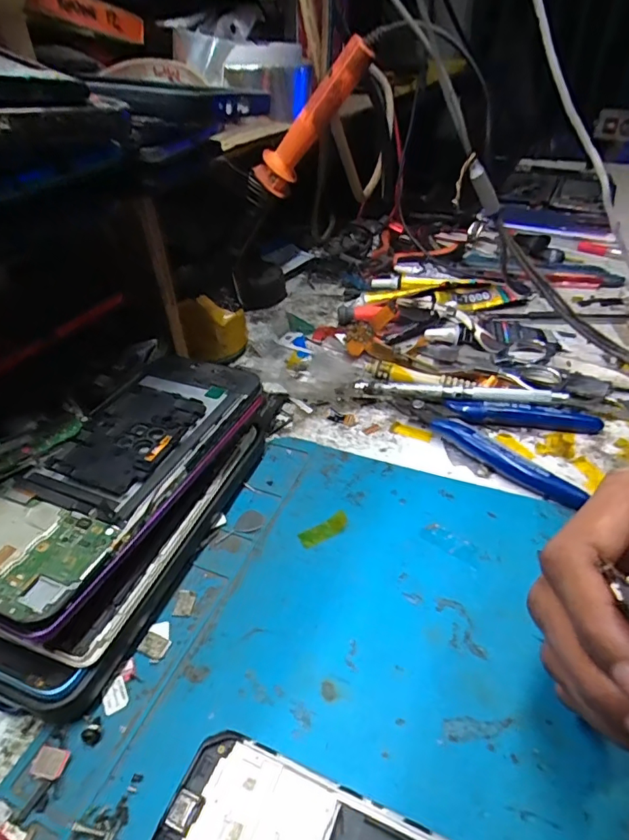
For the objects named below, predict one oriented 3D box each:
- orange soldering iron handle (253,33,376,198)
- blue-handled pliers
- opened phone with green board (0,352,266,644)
[{"bbox_3d":[0.000,-0.210,0.342,0.026,0.109,0.031,38,39,-15],"label":"orange soldering iron handle"},{"bbox_3d":[0.105,0.004,0.297,0.115,0.015,0.071,18,44,26],"label":"blue-handled pliers"},{"bbox_3d":[-0.089,0.017,0.228,0.072,0.016,0.163,15,42,21],"label":"opened phone with green board"}]

